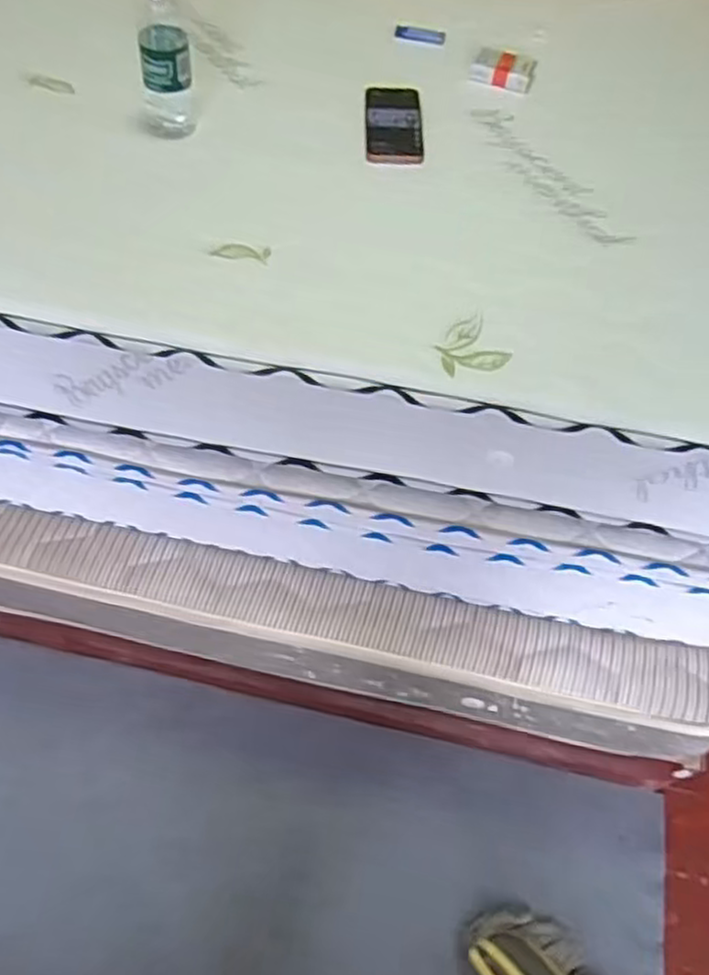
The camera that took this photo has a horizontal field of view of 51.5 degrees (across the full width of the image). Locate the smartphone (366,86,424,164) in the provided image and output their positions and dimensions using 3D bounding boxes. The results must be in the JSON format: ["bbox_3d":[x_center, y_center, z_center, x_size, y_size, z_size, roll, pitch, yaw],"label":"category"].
[{"bbox_3d":[0.054,-0.497,1.001,0.075,0.006,0.162,2,59,-2],"label":"smartphone"}]

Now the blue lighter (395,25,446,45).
[{"bbox_3d":[0.099,-0.687,1.110,0.075,0.010,0.016,17,60,7],"label":"blue lighter"}]

